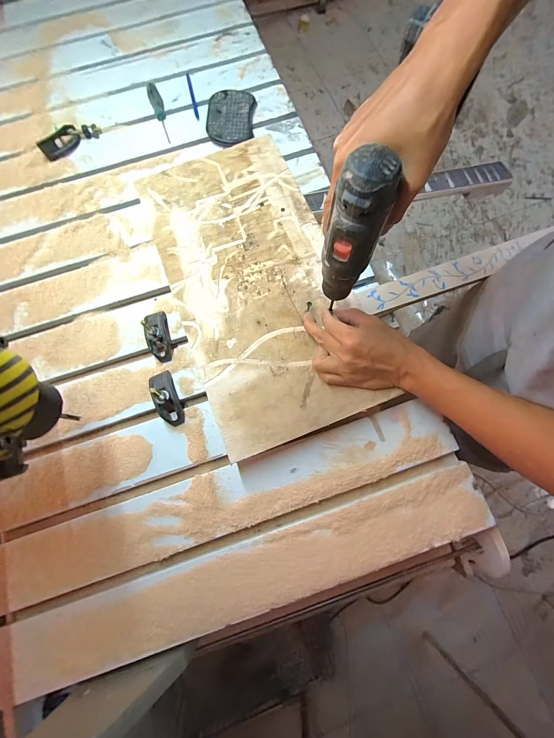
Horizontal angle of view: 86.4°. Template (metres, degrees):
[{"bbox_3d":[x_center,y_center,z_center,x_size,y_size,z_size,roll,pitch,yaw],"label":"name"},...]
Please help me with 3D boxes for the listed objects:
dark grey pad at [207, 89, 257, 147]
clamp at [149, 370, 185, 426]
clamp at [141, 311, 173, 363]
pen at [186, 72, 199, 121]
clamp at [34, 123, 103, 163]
[{"bbox_3d":[-0.094,-0.521,0.607,0.090,0.022,0.145,2,75,3],"label":"dark grey pad"},{"bbox_3d":[-0.172,0.041,0.443,0.035,0.055,0.088,-25,76,-5],"label":"clamp"},{"bbox_3d":[-0.194,-0.059,0.475,0.034,0.047,0.089,-14,75,-2],"label":"clamp"},{"bbox_3d":[-0.184,-0.596,0.644,0.009,0.010,0.143,-14,75,-2],"label":"pen"},{"bbox_3d":[-0.426,-0.474,0.606,0.119,0.025,0.042,-43,78,-9],"label":"clamp"}]

